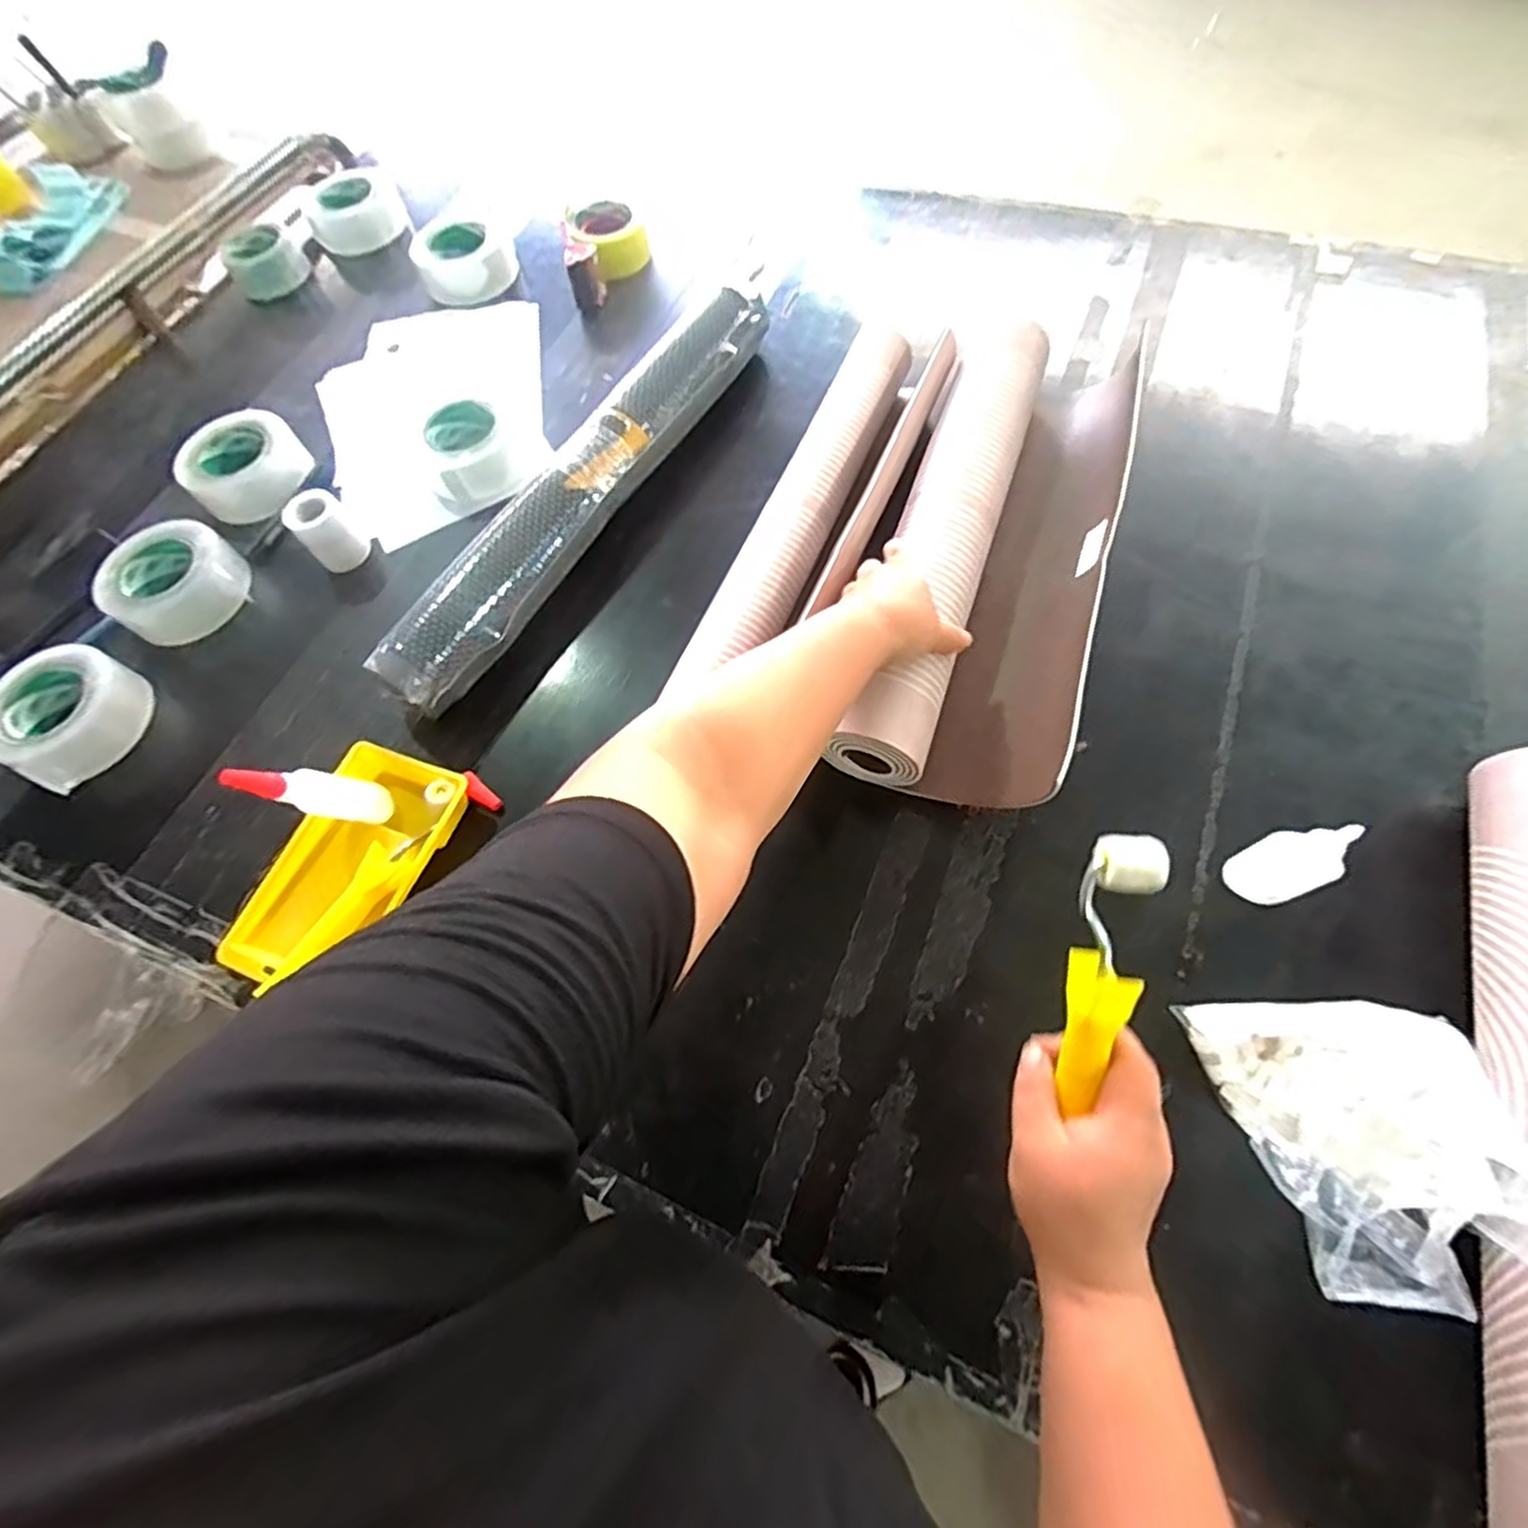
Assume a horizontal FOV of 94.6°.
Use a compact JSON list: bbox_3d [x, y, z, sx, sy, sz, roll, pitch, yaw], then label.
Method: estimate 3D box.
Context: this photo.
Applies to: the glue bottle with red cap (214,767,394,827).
[{"bbox_3d":[-0.363,0.024,0.566,0.027,0.136,0.036,-41,67,8],"label":"glue bottle with red cap"}]

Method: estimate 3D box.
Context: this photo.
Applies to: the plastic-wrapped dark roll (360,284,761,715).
[{"bbox_3d":[-0.167,-0.293,0.704,0.069,0.057,0.585,28,71,16],"label":"plastic-wrapped dark roll"}]

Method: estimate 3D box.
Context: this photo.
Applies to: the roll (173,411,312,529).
[{"bbox_3d":[-0.594,-0.341,0.808,0.132,0.063,0.124,-2,65,4],"label":"roll"}]

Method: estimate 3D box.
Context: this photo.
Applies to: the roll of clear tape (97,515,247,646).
[{"bbox_3d":[-0.619,-0.190,0.747,0.118,0.066,0.124,-2,65,4],"label":"roll of clear tape"}]

